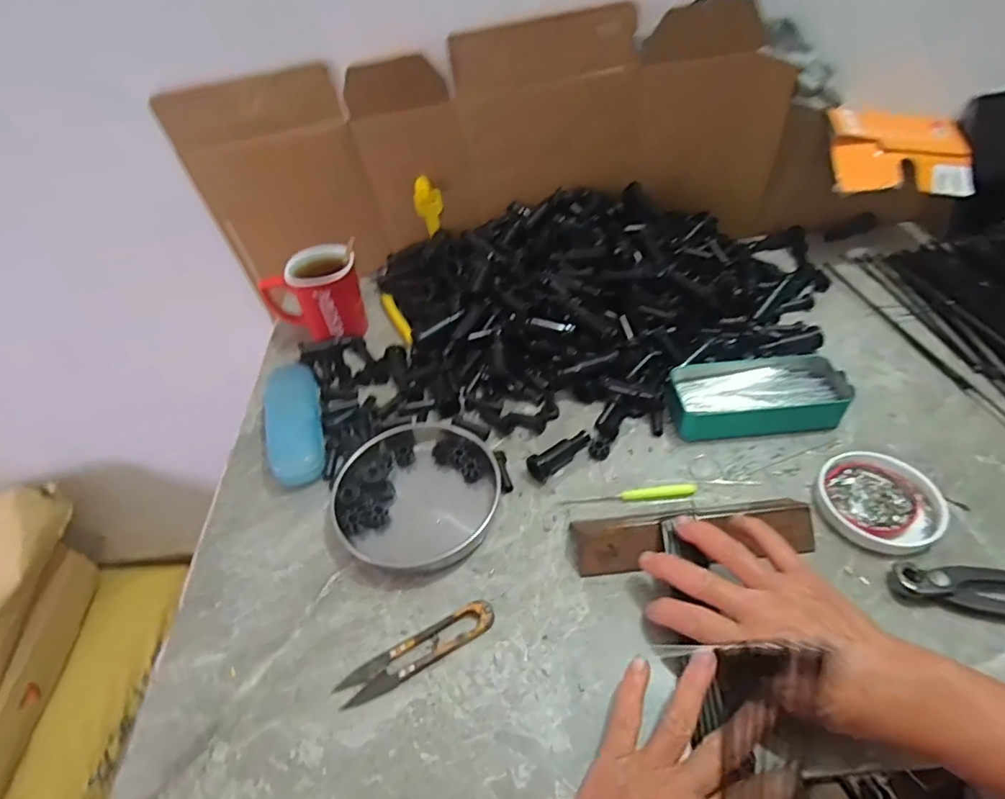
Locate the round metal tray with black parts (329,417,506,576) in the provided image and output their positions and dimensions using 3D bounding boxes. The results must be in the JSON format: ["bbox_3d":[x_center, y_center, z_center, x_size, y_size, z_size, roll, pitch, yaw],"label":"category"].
[{"bbox_3d":[-0.078,0.074,0.481,0.132,0.028,0.145,-28,49,-20],"label":"round metal tray with black parts"}]

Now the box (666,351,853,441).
[{"bbox_3d":[0.239,-0.005,0.527,0.160,0.029,0.071,-6,45,1],"label":"box"}]

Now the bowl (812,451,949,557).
[{"bbox_3d":[0.300,0.081,0.449,0.087,0.017,0.085,-3,45,3],"label":"bowl"}]

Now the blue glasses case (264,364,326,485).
[{"bbox_3d":[-0.202,0.021,0.547,0.049,0.026,0.146,-16,46,-9],"label":"blue glasses case"}]

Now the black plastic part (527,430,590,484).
[{"bbox_3d":[0.053,0.047,0.504,0.066,0.020,0.020,-34,51,-25],"label":"black plastic part"}]

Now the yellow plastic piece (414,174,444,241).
[{"bbox_3d":[-0.090,-0.237,0.689,0.032,0.068,0.012,-3,45,3],"label":"yellow plastic piece"}]

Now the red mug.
[{"bbox_3d":[-0.214,-0.117,0.637,0.105,0.086,0.069,-7,45,-1],"label":"red mug"}]

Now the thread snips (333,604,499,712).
[{"bbox_3d":[-0.059,0.176,0.393,0.114,0.009,0.024,-24,47,-17],"label":"thread snips"}]

